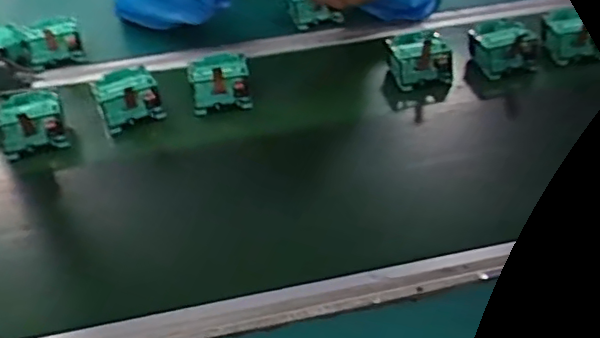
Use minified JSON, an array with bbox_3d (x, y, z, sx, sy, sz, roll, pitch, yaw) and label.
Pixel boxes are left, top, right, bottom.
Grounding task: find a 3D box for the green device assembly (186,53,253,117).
[{"bbox_3d":[-0.102,-0.108,0.783,0.078,0.047,0.079,-10,42,-7],"label":"green device assembly"}]

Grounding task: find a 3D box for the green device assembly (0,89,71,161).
[{"bbox_3d":[-0.326,-0.056,0.744,0.081,0.052,0.086,-22,45,-20],"label":"green device assembly"}]

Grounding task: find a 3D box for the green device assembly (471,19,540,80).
[{"bbox_3d":[0.271,-0.160,0.812,0.077,0.044,0.078,-11,42,-9],"label":"green device assembly"}]

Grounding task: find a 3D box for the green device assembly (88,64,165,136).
[{"bbox_3d":[-0.216,-0.087,0.771,0.075,0.053,0.076,-18,43,-15],"label":"green device assembly"}]

